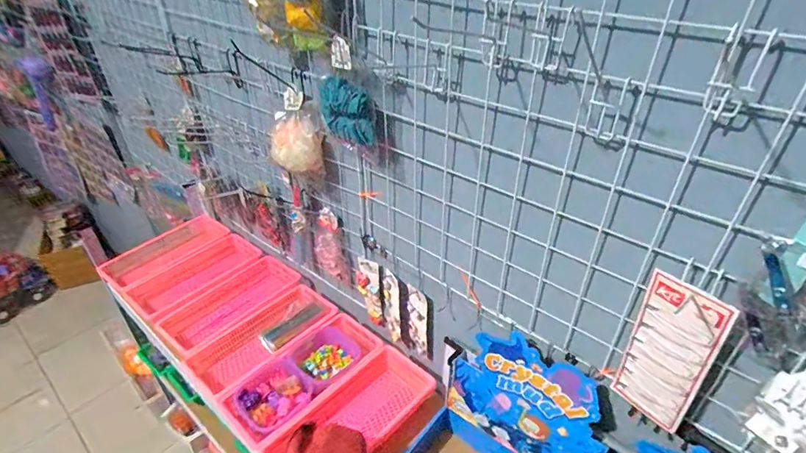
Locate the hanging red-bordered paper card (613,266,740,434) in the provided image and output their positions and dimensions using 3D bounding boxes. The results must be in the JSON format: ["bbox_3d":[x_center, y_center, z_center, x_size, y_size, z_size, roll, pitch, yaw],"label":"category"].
[{"bbox_3d":[0.306,0.149,0.521,0.013,0.196,0.085,-25,42,-30],"label":"hanging red-bordered paper card"}]

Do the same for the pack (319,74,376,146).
[{"bbox_3d":[-0.089,-0.173,0.673,0.104,0.092,0.021,25,43,31],"label":"pack"}]

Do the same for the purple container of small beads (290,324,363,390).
[{"bbox_3d":[-0.150,0.265,0.900,0.120,0.037,0.125,30,45,35],"label":"purple container of small beads"}]

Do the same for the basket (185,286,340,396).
[{"bbox_3d":[-0.289,0.239,0.951,0.149,0.058,0.287,27,44,33],"label":"basket"}]

